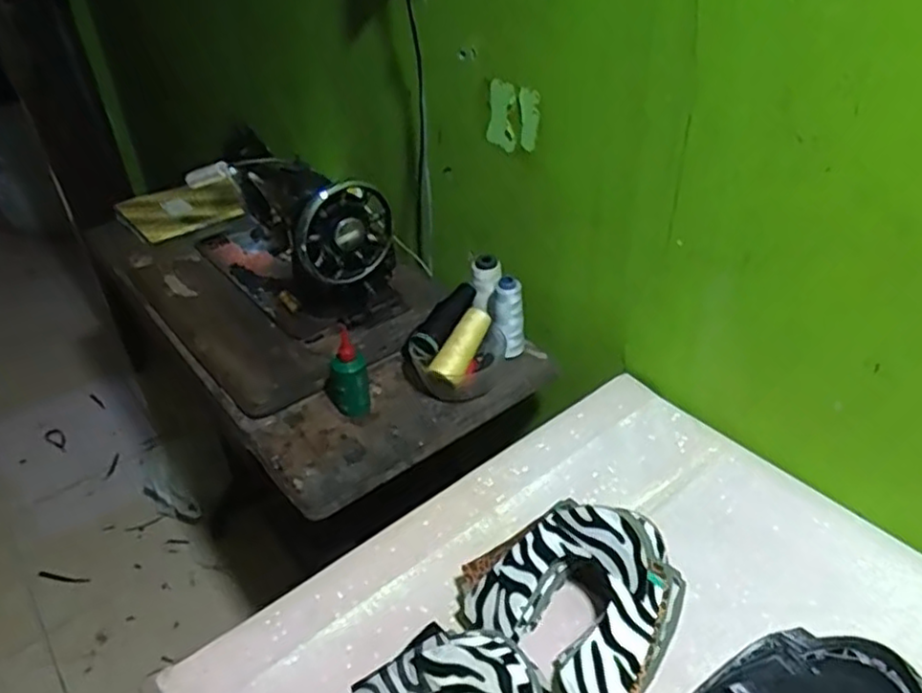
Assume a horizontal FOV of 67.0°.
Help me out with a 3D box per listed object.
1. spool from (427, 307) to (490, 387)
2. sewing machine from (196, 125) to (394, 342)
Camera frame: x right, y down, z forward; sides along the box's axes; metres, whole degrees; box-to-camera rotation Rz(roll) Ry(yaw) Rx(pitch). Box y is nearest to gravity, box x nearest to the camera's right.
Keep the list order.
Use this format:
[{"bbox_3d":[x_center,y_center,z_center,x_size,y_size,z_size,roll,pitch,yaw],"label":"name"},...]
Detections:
[{"bbox_3d":[0.003,0.000,0.894,0.040,0.037,0.116,19,61,26],"label":"spool"},{"bbox_3d":[-0.269,-0.188,1.079,0.175,0.236,0.396,-28,44,-29],"label":"sewing machine"}]

